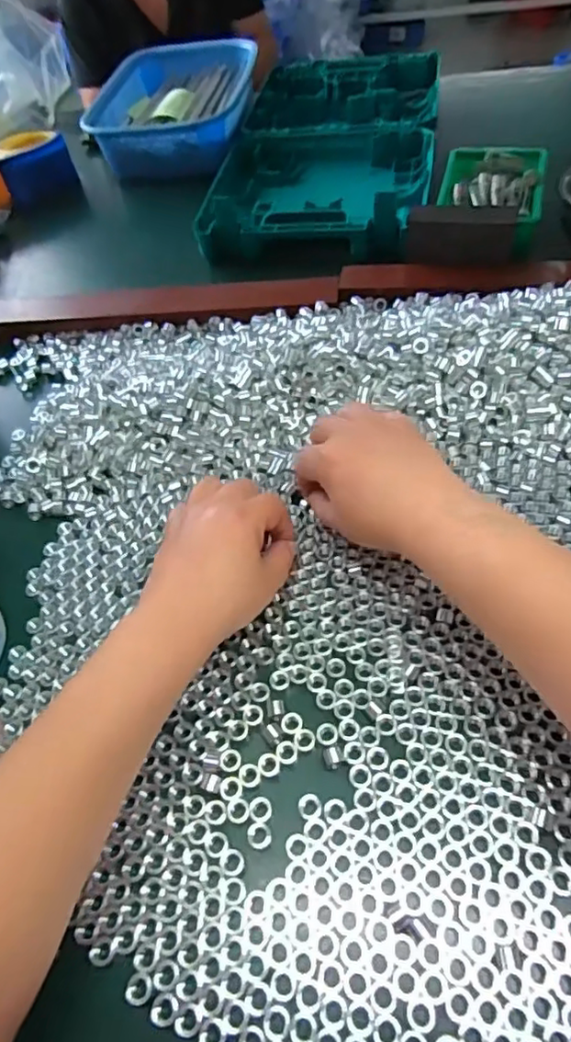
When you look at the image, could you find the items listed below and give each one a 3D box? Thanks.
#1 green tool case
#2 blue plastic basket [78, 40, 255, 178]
[{"bbox_3d":[0.058,-0.460,0.747,0.245,0.051,0.454,5,55,12],"label":"green tool case"},{"bbox_3d":[-0.156,-0.569,0.834,0.214,0.076,0.277,3,55,10],"label":"blue plastic basket"}]

